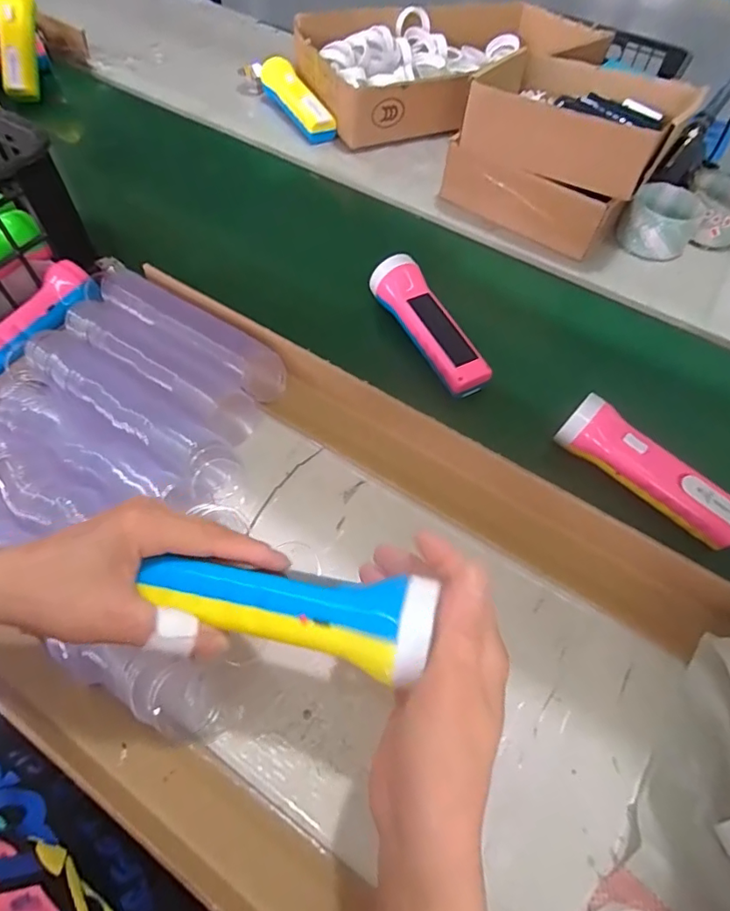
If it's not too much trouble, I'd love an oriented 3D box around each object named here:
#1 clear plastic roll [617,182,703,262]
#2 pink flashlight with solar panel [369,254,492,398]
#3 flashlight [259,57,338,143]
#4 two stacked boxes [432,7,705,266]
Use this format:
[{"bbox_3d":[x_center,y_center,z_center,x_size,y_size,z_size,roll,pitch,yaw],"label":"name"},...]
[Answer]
[{"bbox_3d":[0.357,-0.283,0.623,0.083,0.046,0.079,32,63,15],"label":"clear plastic roll"},{"bbox_3d":[0.065,-0.133,0.516,0.052,0.041,0.166,-27,65,-17],"label":"pink flashlight with solar panel"},{"bbox_3d":[-0.097,-0.507,0.736,0.041,0.052,0.158,-30,66,-18],"label":"flashlight"},{"bbox_3d":[0.240,-0.380,0.621,0.218,0.142,0.186,32,64,15],"label":"two stacked boxes"}]

